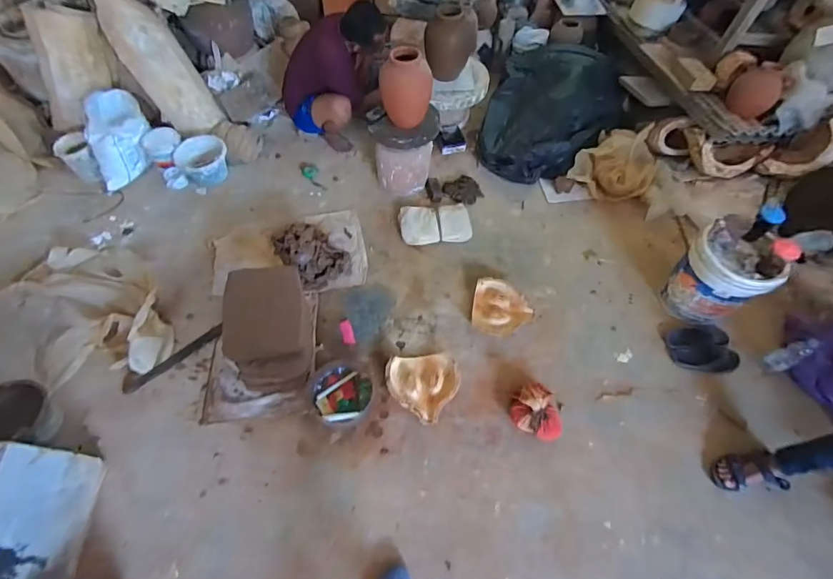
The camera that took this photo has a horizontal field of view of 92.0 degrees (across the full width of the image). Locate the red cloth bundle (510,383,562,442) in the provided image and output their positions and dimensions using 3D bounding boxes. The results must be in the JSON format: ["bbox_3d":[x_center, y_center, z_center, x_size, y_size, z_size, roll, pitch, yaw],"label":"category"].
[{"bbox_3d":[0.465,0.454,1.505,0.184,0.106,0.174,0,59,0],"label":"red cloth bundle"}]

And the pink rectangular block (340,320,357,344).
[{"bbox_3d":[-0.300,0.182,1.735,0.051,0.027,0.134,-16,60,-9],"label":"pink rectangular block"}]

